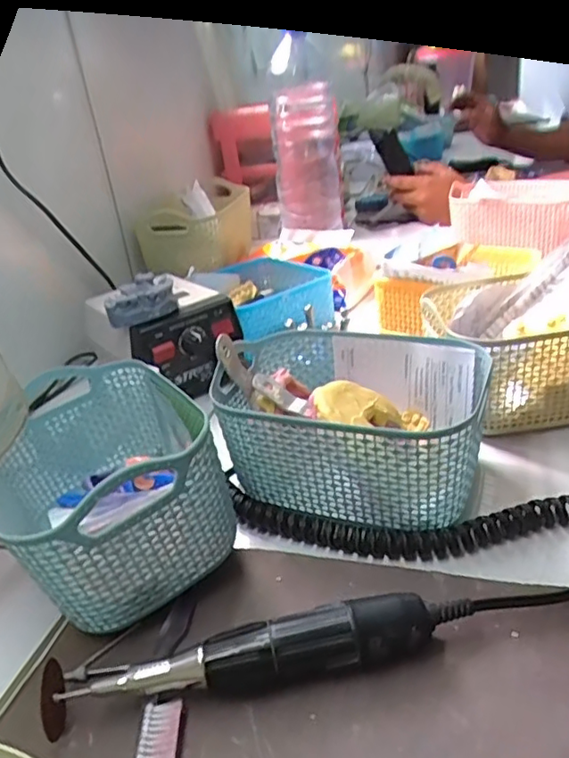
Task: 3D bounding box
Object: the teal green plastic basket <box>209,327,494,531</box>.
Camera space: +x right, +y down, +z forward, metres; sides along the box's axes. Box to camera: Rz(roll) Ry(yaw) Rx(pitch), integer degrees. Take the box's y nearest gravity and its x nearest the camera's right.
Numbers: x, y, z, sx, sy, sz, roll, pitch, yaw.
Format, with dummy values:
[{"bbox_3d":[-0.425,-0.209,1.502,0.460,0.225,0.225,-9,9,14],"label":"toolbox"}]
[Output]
[{"bbox_3d":[0.040,0.029,0.395,0.164,0.080,0.117,5,30,23],"label":"teal green plastic basket"}]

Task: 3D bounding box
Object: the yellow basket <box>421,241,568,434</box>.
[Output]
[{"bbox_3d":[0.198,-0.030,0.469,0.168,0.090,0.133,-11,27,-5],"label":"yellow basket"}]

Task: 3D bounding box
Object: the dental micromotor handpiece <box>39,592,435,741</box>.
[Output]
[{"bbox_3d":[-0.021,0.130,0.277,0.178,0.029,0.028,-10,27,-5],"label":"dental micromotor handpiece"}]

